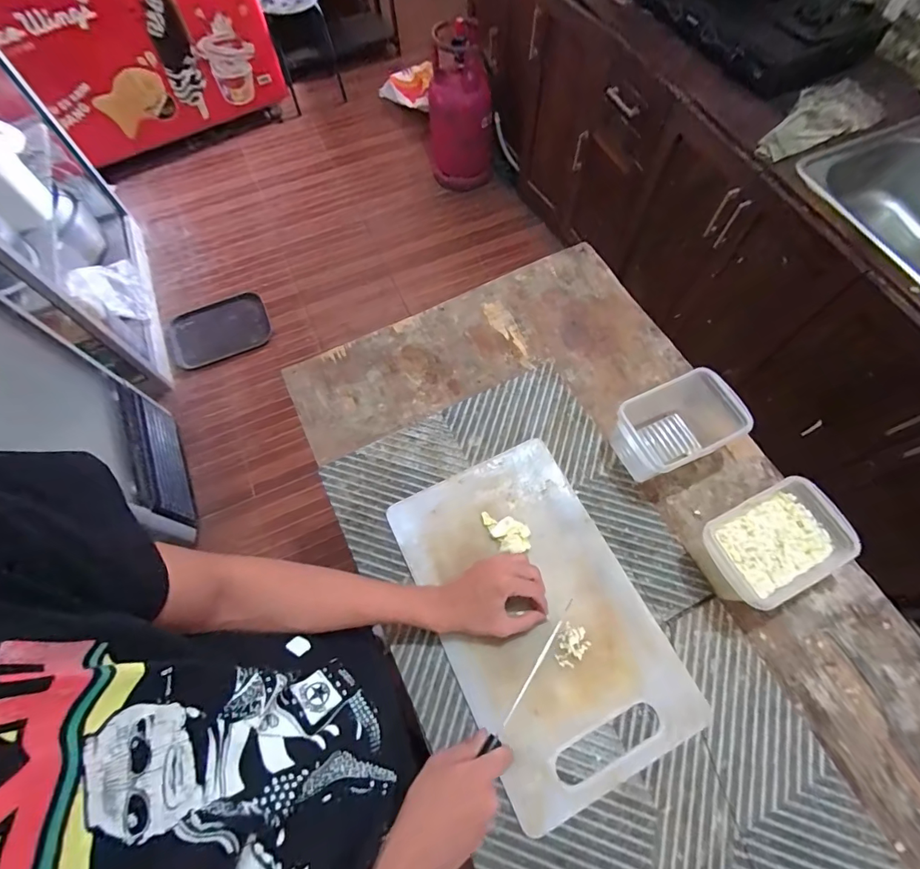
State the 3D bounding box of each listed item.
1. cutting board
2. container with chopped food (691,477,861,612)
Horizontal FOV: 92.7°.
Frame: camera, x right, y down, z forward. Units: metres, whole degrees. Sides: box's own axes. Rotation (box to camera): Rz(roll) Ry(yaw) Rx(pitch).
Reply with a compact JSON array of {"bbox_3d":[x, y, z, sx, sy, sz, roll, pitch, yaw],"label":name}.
[{"bbox_3d":[0.095,0.216,0.555,0.245,0.016,0.394,-24,67,-10],"label":"cutting board"},{"bbox_3d":[0.371,0.137,0.540,0.146,0.100,0.105,-24,67,-10],"label":"container with chopped food"}]

